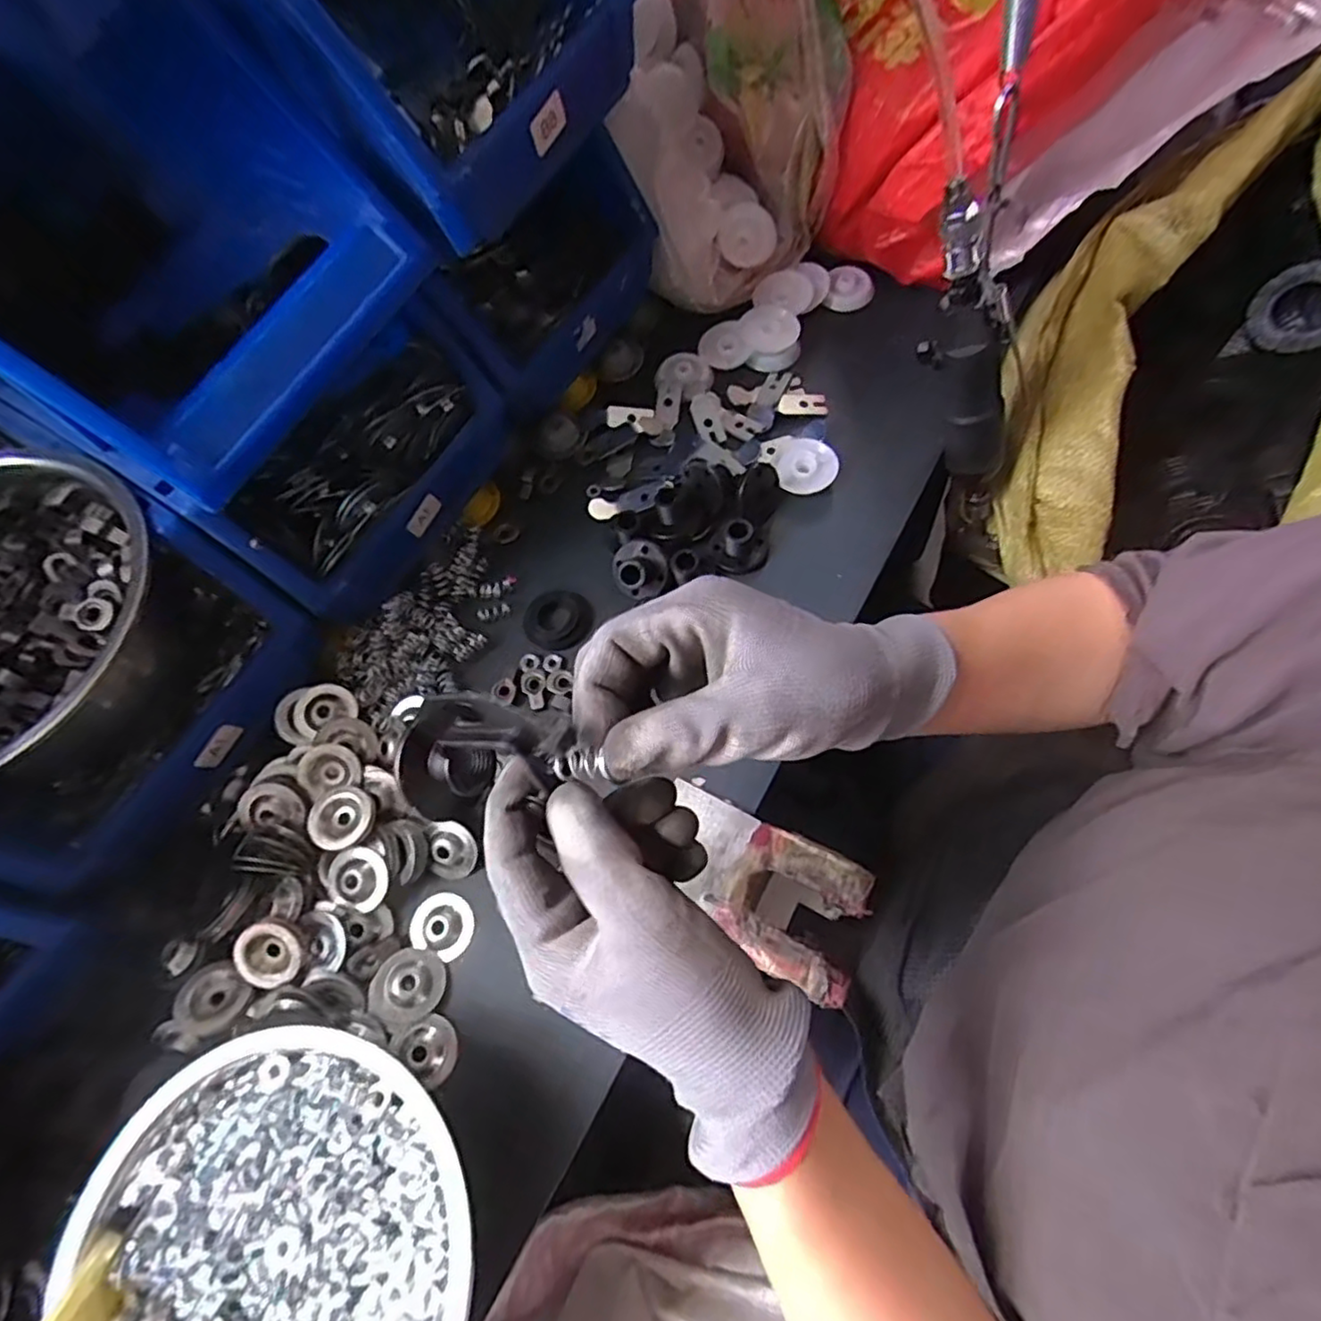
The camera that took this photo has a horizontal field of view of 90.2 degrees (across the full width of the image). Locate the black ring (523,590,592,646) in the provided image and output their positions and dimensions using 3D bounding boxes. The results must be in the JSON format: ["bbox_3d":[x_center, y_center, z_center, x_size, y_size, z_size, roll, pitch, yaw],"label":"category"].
[{"bbox_3d":[-0.076,-0.031,0.482,0.047,0.008,0.048,26,72,15],"label":"black ring"}]

